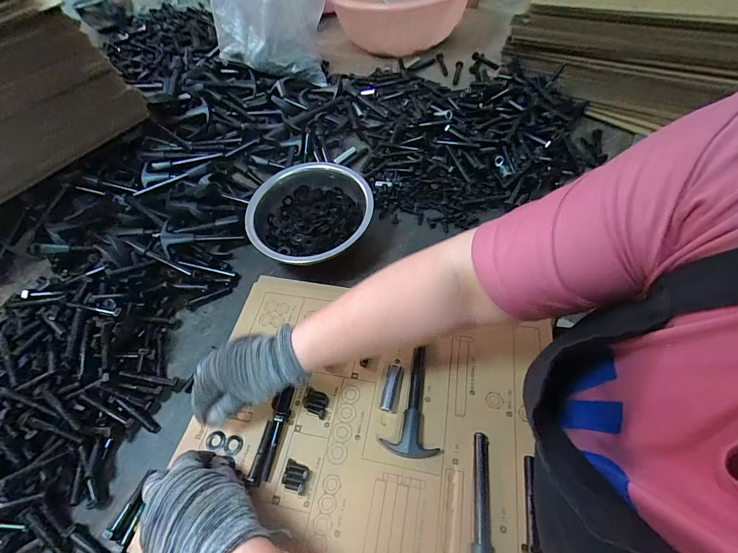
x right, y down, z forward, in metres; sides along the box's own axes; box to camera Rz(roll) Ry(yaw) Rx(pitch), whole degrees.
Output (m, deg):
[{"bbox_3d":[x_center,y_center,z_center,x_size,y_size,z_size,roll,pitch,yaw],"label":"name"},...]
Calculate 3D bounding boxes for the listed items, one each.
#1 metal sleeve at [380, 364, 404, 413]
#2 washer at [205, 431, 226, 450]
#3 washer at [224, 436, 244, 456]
[{"bbox_3d":[0.026,0.120,0.382,0.018,0.013,0.050,10,57,11],"label":"metal sleeve"},{"bbox_3d":[-0.160,0.171,0.370,0.021,0.004,0.018,5,56,8],"label":"washer"},{"bbox_3d":[-0.140,0.174,0.366,0.019,0.004,0.018,-2,56,3],"label":"washer"}]

